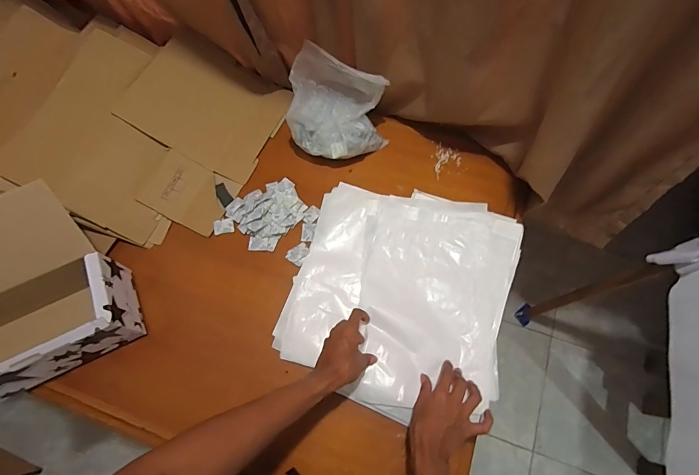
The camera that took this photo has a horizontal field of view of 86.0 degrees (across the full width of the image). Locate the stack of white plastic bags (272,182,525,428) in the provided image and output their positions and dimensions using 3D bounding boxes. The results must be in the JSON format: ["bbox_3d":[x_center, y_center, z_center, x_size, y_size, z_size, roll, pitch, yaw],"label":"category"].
[{"bbox_3d":[0.093,0.101,0.709,0.391,0.046,0.405,16,70,7],"label":"stack of white plastic bags"}]

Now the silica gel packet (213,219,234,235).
[{"bbox_3d":[-0.261,-0.022,0.779,0.042,0.004,0.030,-9,89,-1],"label":"silica gel packet"}]

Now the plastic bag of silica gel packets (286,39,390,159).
[{"bbox_3d":[-0.035,-0.257,0.771,0.215,0.165,0.149,24,71,10],"label":"plastic bag of silica gel packets"}]

